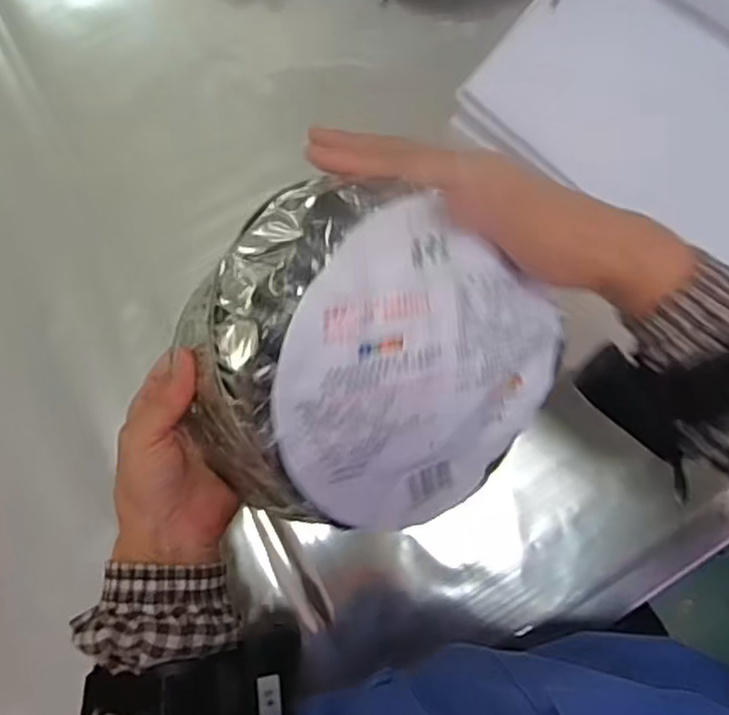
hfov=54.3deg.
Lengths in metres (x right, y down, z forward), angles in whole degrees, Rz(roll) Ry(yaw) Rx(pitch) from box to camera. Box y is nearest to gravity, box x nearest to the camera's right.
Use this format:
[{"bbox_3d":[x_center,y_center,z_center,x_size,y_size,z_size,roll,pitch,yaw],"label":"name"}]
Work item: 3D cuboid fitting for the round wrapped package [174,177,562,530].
[{"bbox_3d":[0.000,0.001,0.355,0.195,0.075,0.155,31,88,-37],"label":"round wrapped package"}]

